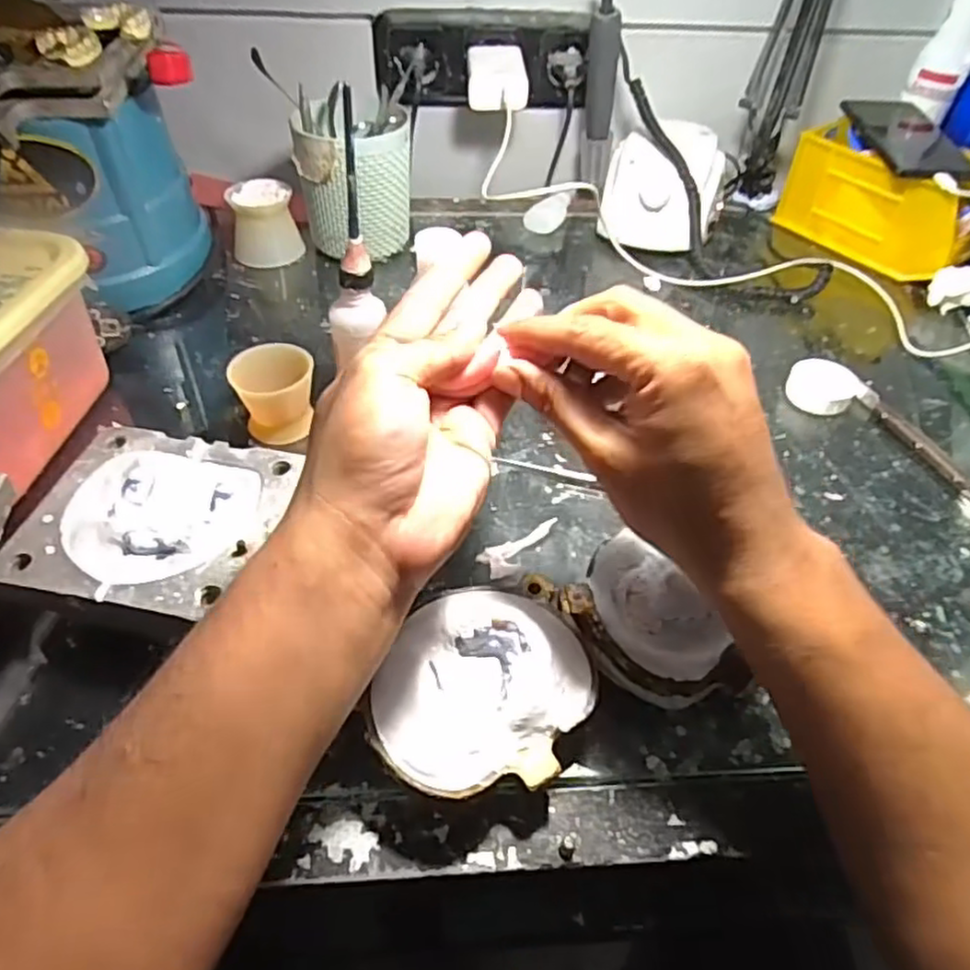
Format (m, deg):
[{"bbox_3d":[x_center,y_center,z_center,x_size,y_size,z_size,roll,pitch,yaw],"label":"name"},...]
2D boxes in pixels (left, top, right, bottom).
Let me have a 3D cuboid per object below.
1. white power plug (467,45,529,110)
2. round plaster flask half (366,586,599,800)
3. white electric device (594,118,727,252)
[{"bbox_3d":[0.011,-0.372,0.632,0.053,0.029,0.082,0,47,-3],"label":"white power plug"},{"bbox_3d":[0.003,0.099,0.321,0.086,0.042,0.102,17,48,13],"label":"round plaster flask half"},{"bbox_3d":[0.172,-0.282,0.660,0.099,0.079,0.121,17,48,13],"label":"white electric device"}]

